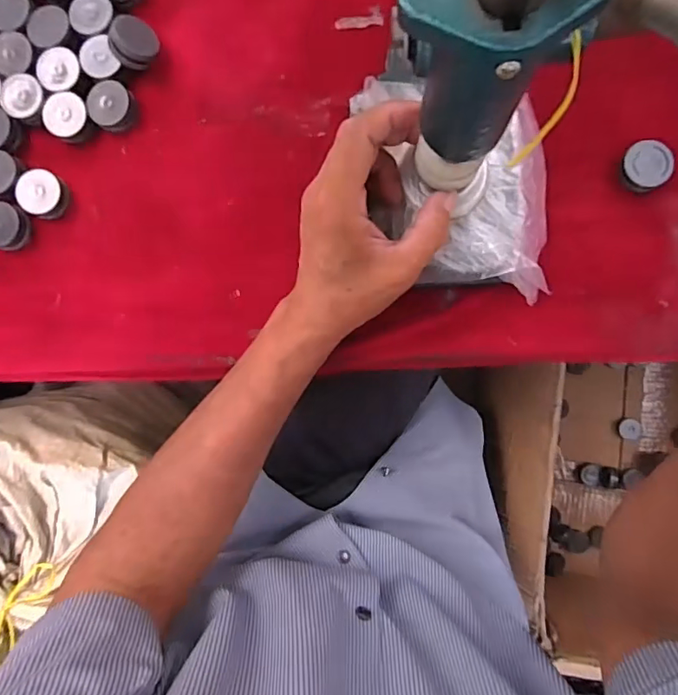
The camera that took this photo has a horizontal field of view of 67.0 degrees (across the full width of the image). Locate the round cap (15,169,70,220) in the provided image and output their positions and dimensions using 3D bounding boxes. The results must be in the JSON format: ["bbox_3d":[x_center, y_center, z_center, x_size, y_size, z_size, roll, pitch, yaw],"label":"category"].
[{"bbox_3d":[-0.226,-0.117,0.392,0.034,0.014,0.035,0,88,3],"label":"round cap"}]

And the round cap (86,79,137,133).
[{"bbox_3d":[-0.174,-0.185,0.392,0.035,0.011,0.034,0,88,3],"label":"round cap"}]

